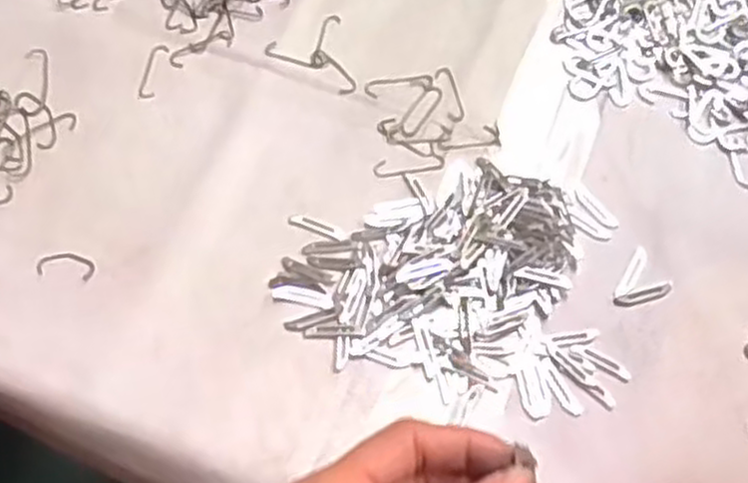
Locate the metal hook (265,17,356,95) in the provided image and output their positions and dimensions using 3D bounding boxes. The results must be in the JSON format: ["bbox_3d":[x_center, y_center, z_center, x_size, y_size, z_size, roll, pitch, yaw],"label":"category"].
[{"bbox_3d":[-0.043,-0.120,0.513,0.051,0.004,0.063,-11,65,-3],"label":"metal hook"}]

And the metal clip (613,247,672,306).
[{"bbox_3d":[0.156,0.024,0.447,0.026,0.004,0.039,26,68,13],"label":"metal clip"}]

